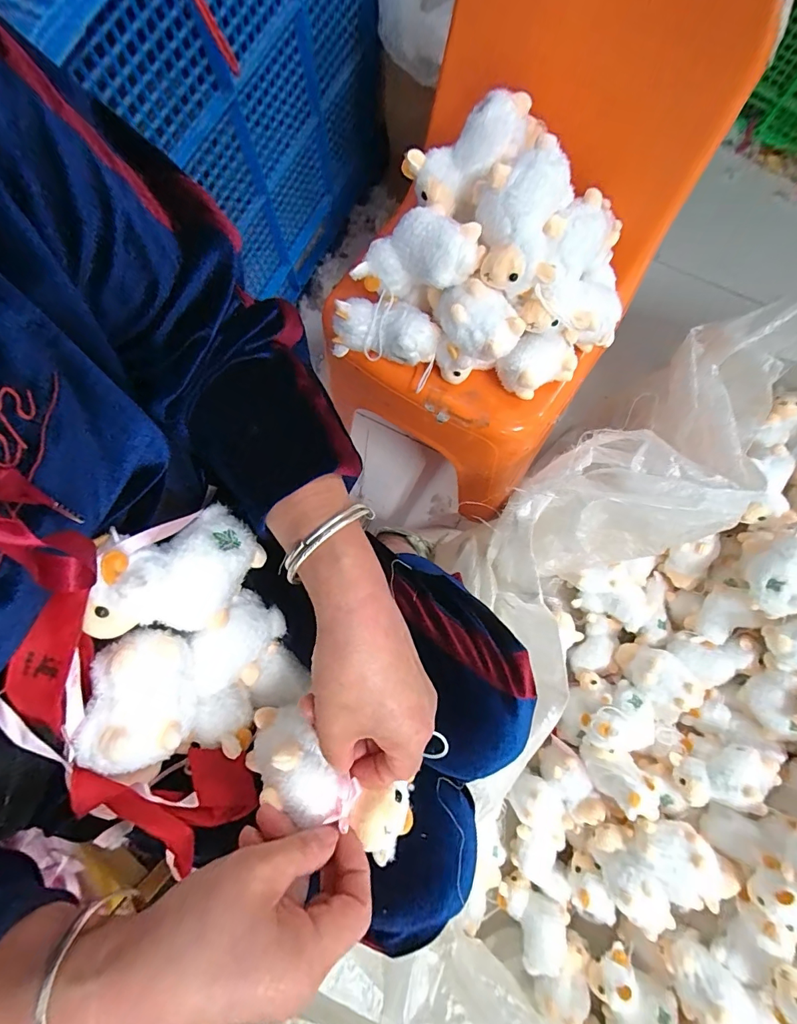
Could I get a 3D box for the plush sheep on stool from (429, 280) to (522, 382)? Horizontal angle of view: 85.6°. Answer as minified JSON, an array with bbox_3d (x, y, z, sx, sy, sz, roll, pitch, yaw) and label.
[{"bbox_3d":[0.075,-0.190,0.464,0.100,0.097,0.057,17,79,5],"label":"plush sheep on stool"}]

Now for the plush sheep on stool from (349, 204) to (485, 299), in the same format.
[{"bbox_3d":[0.020,-0.256,0.434,0.129,0.060,0.063,6,77,32],"label":"plush sheep on stool"}]

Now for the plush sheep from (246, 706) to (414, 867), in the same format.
[{"bbox_3d":[-0.053,0.185,0.298,0.130,0.051,0.051,27,80,14],"label":"plush sheep"}]

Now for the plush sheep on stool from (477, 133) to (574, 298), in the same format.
[{"bbox_3d":[0.116,-0.277,0.403,0.082,0.061,0.111,11,79,3],"label":"plush sheep on stool"}]

